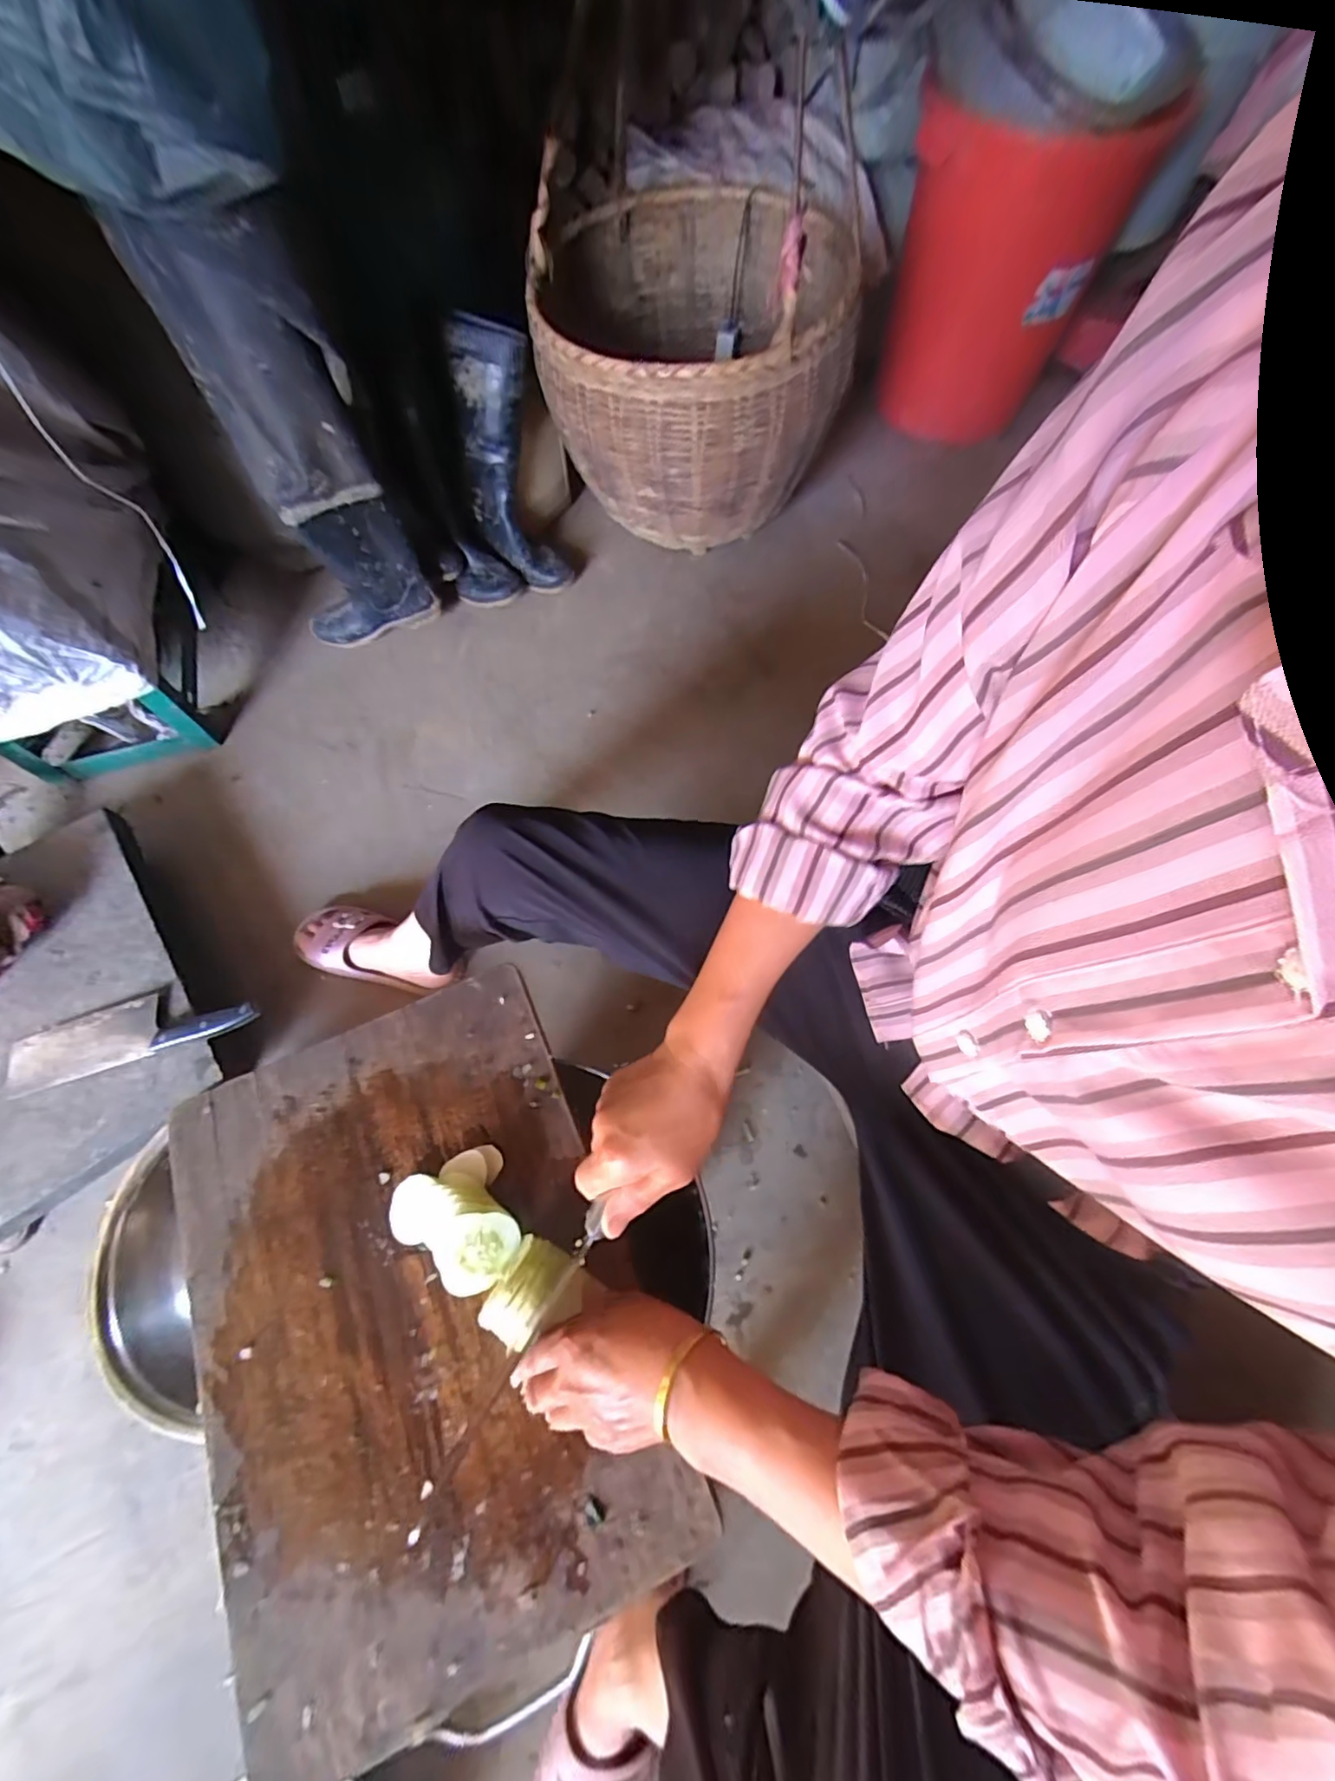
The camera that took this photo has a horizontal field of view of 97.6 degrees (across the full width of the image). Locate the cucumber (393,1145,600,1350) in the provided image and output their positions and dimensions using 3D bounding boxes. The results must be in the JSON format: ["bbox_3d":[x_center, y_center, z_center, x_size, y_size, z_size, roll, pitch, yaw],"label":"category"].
[{"bbox_3d":[-0.138,0.260,0.440,0.162,0.054,0.087,29,70,12],"label":"cucumber"}]

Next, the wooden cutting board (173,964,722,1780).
[{"bbox_3d":[-0.198,0.313,0.451,0.309,0.015,0.441,-23,68,-9],"label":"wooden cutting board"}]

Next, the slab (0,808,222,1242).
[{"bbox_3d":[-0.876,0.173,0.778,0.395,0.054,0.508,-38,72,-14],"label":"slab"}]

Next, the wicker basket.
[{"bbox_3d":[0.060,-1.040,1.131,0.561,0.429,0.672,11,68,5],"label":"wicker basket"}]

